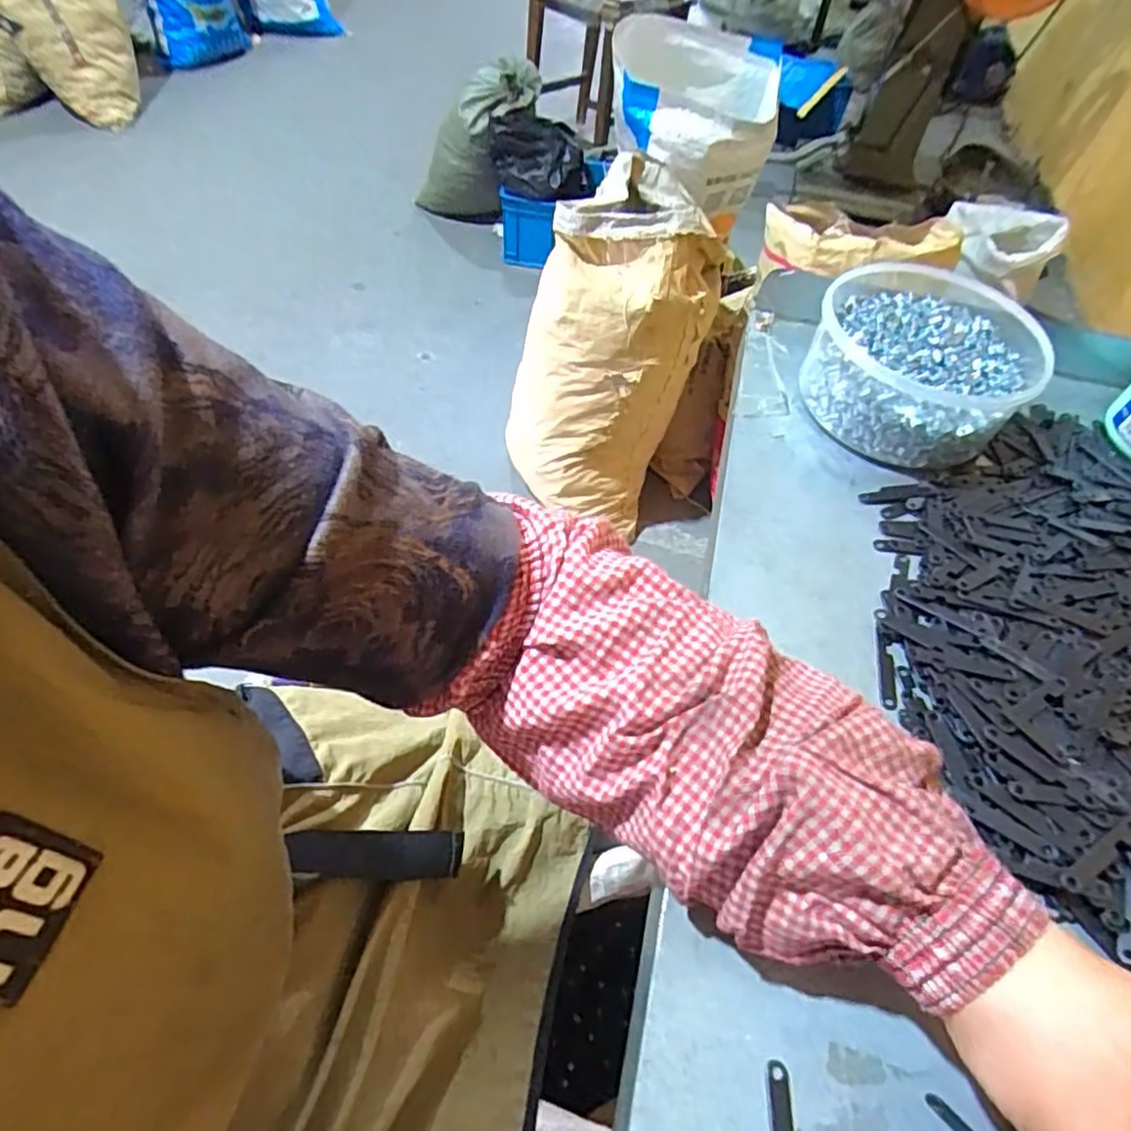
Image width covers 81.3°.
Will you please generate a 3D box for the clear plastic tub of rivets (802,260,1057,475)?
[{"bbox_3d":[0.256,-0.150,0.476,0.141,0.063,0.174,30,57,17],"label":"clear plastic tub of rivets"}]

